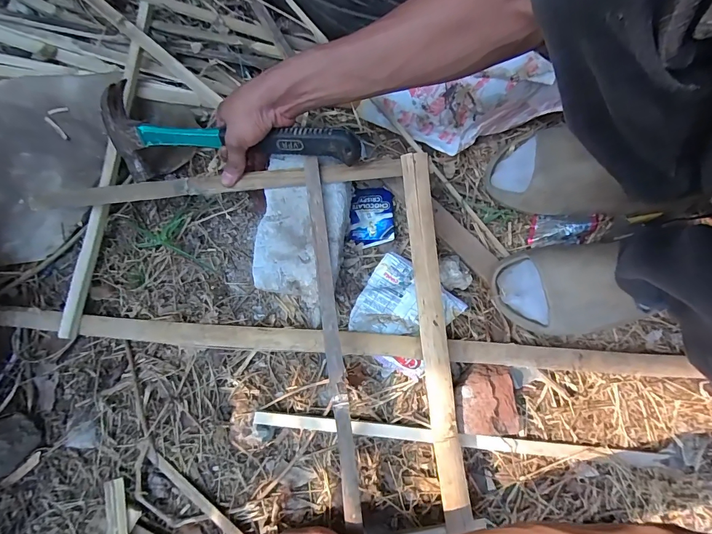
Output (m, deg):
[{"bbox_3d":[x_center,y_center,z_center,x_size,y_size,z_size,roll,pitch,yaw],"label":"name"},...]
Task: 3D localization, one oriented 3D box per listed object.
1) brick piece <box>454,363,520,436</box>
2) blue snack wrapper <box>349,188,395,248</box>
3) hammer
[{"bbox_3d":[0.153,0.156,0.439,0.072,0.033,0.076,3,83,-1],"label":"brick piece"},{"bbox_3d":[0.022,-0.072,0.513,0.059,0.011,0.082,-1,78,-1],"label":"blue snack wrapper"},{"bbox_3d":[-0.160,-0.167,0.444,0.330,0.110,0.033,3,35,16],"label":"hammer"}]

